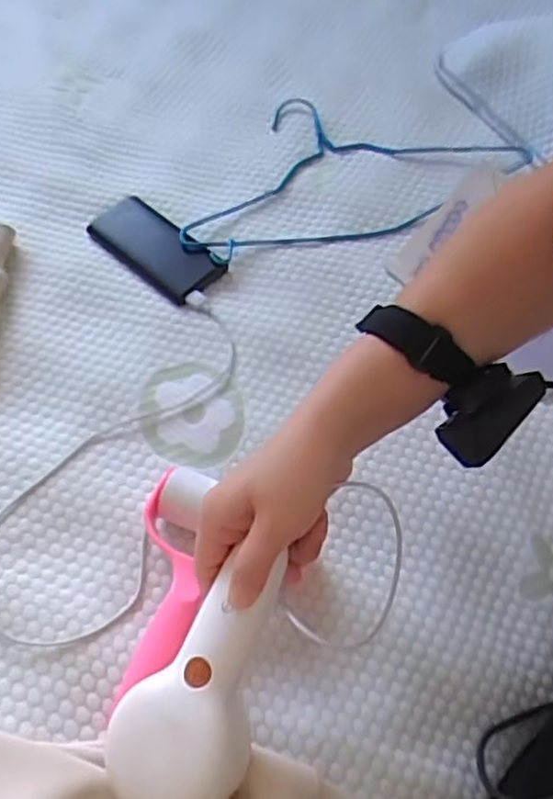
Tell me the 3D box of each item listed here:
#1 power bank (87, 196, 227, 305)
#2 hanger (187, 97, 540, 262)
[{"bbox_3d":[-0.120,-0.156,0.721,0.149,0.014,0.070,40,63,22],"label":"power bank"},{"bbox_3d":[0.071,-0.264,0.787,0.382,0.035,0.228,-12,57,-10],"label":"hanger"}]

